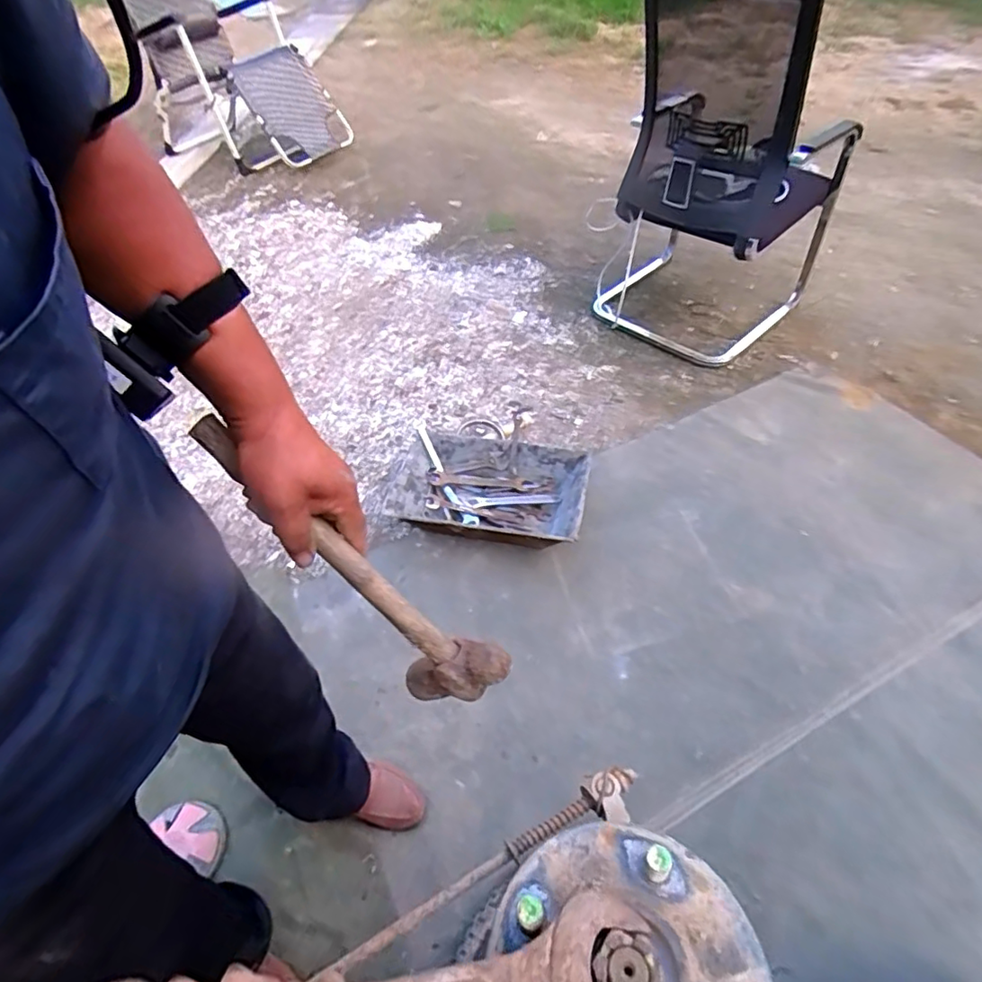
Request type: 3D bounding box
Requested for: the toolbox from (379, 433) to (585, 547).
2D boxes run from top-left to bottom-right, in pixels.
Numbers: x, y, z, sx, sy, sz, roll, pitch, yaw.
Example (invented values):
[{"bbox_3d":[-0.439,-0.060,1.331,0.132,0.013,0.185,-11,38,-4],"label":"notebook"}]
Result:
[{"bbox_3d":[-0.006,-0.008,1.501,0.500,0.082,0.331,9,50,11],"label":"toolbox"}]

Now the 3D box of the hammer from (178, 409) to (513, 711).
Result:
[{"bbox_3d":[-0.124,0.064,0.463,0.303,0.112,0.040,45,57,-8],"label":"hammer"}]

